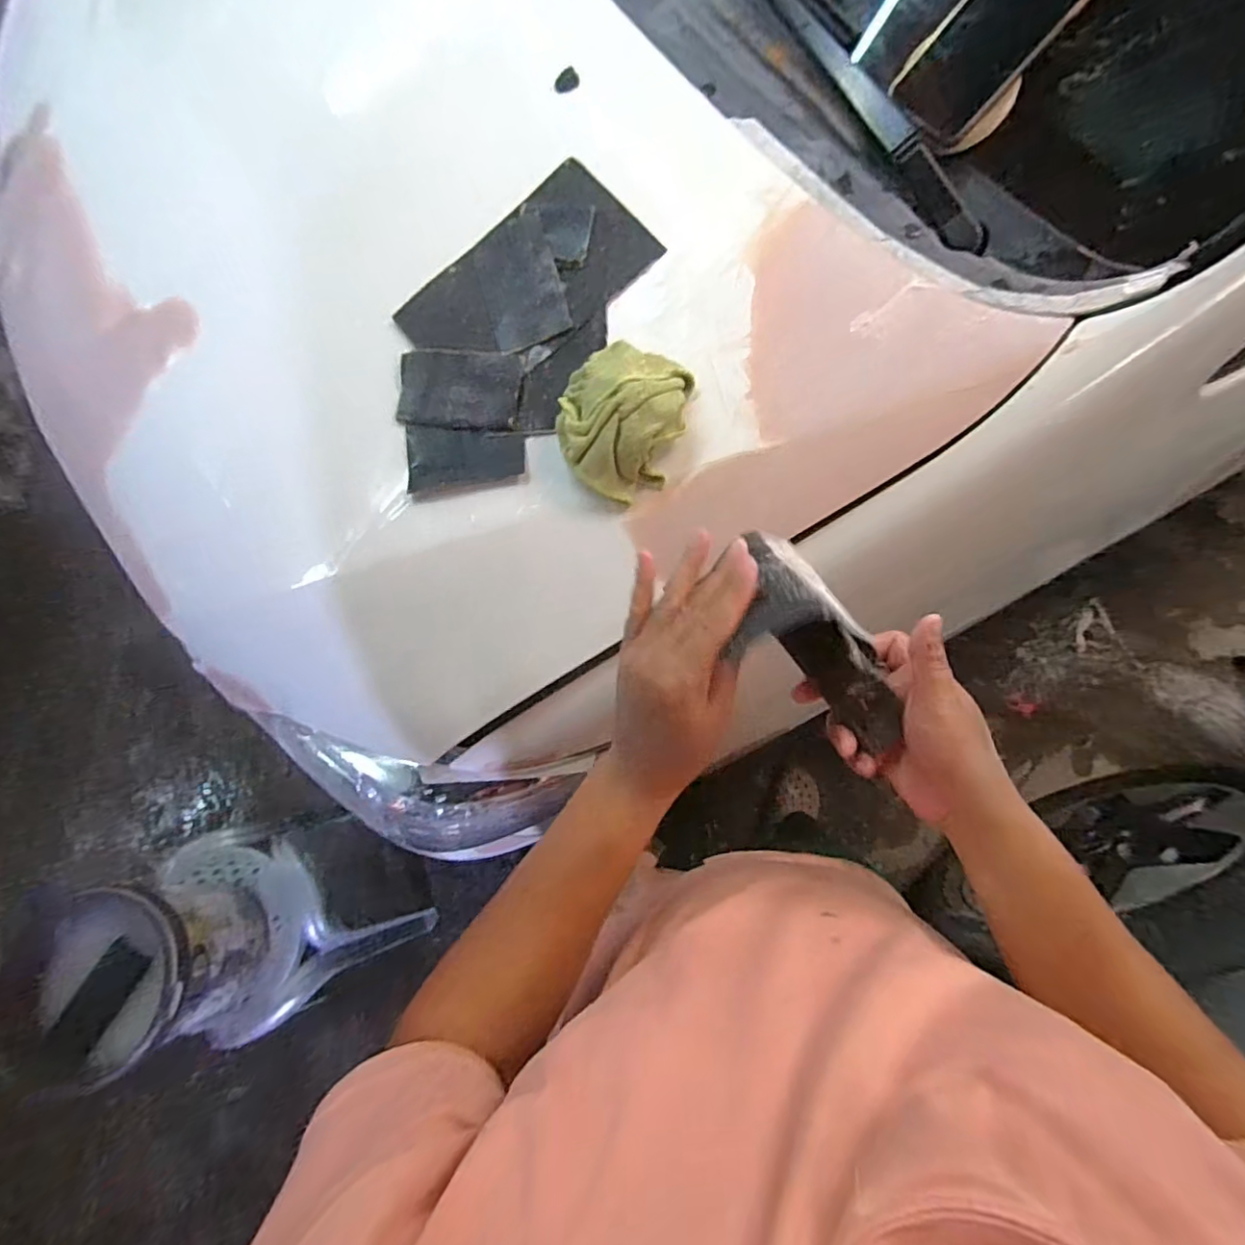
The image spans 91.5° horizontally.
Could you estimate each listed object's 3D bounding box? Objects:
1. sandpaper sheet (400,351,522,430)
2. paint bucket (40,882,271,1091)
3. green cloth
[{"bbox_3d":[-0.151,-0.213,0.556,0.118,0.008,0.070,6,89,10],"label":"sandpaper sheet"},{"bbox_3d":[-0.656,0.480,0.848,0.199,0.234,0.212,-5,73,0],"label":"paint bucket"},{"bbox_3d":[0.001,-0.174,0.502,0.100,0.061,0.123,25,76,9],"label":"green cloth"}]

